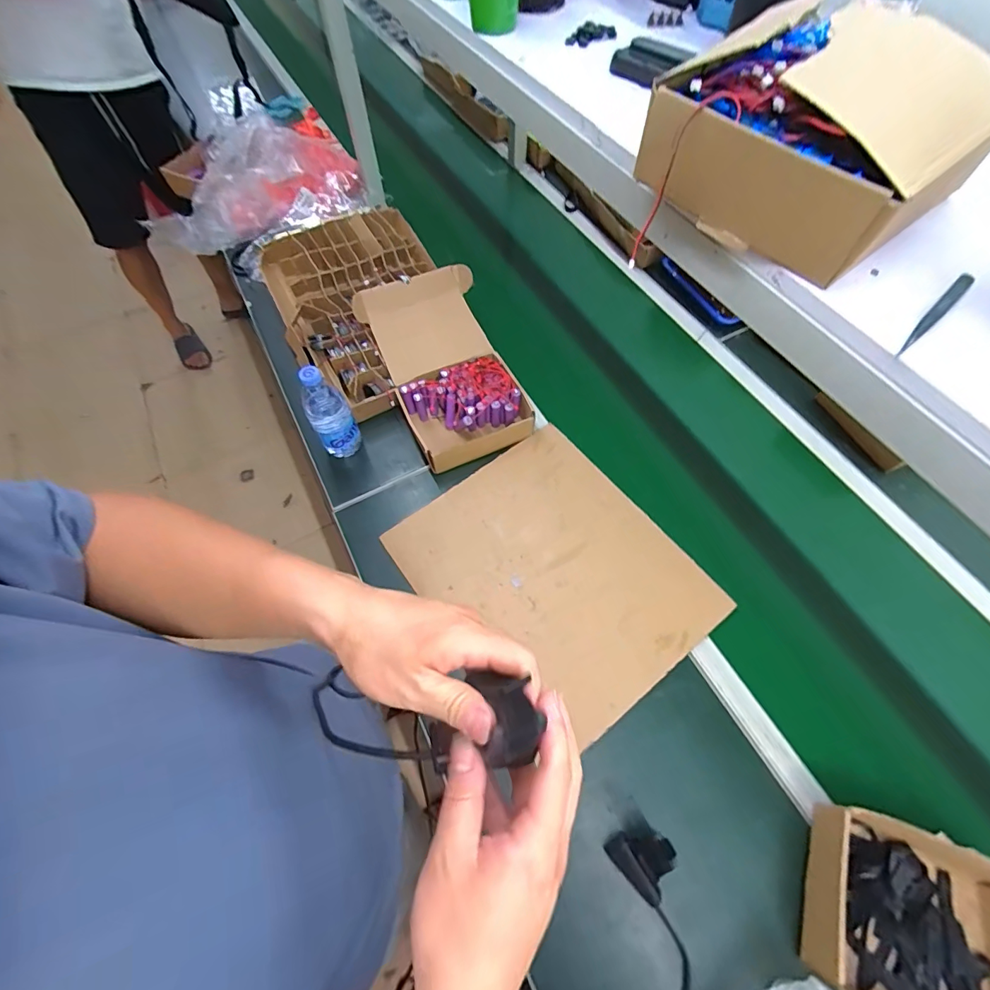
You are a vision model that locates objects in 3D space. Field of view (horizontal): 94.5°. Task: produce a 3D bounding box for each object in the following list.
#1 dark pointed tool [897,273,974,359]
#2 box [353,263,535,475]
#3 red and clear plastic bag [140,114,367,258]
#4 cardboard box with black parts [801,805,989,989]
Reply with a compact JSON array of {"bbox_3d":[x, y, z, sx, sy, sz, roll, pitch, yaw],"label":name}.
[{"bbox_3d":[0.325,-0.134,0.336,0.117,0.004,0.011,-39,69,-18],"label":"dark pointed tool"},{"bbox_3d":[-0.104,-0.255,0.906,0.240,0.110,0.397,-19,64,-9],"label":"box"},{"bbox_3d":[-0.583,-0.750,1.118,0.509,0.151,0.354,-28,66,-13],"label":"red and clear plastic bag"},{"bbox_3d":[0.490,0.502,0.529,0.229,0.071,0.199,19,64,10],"label":"cardboard box with black parts"}]

